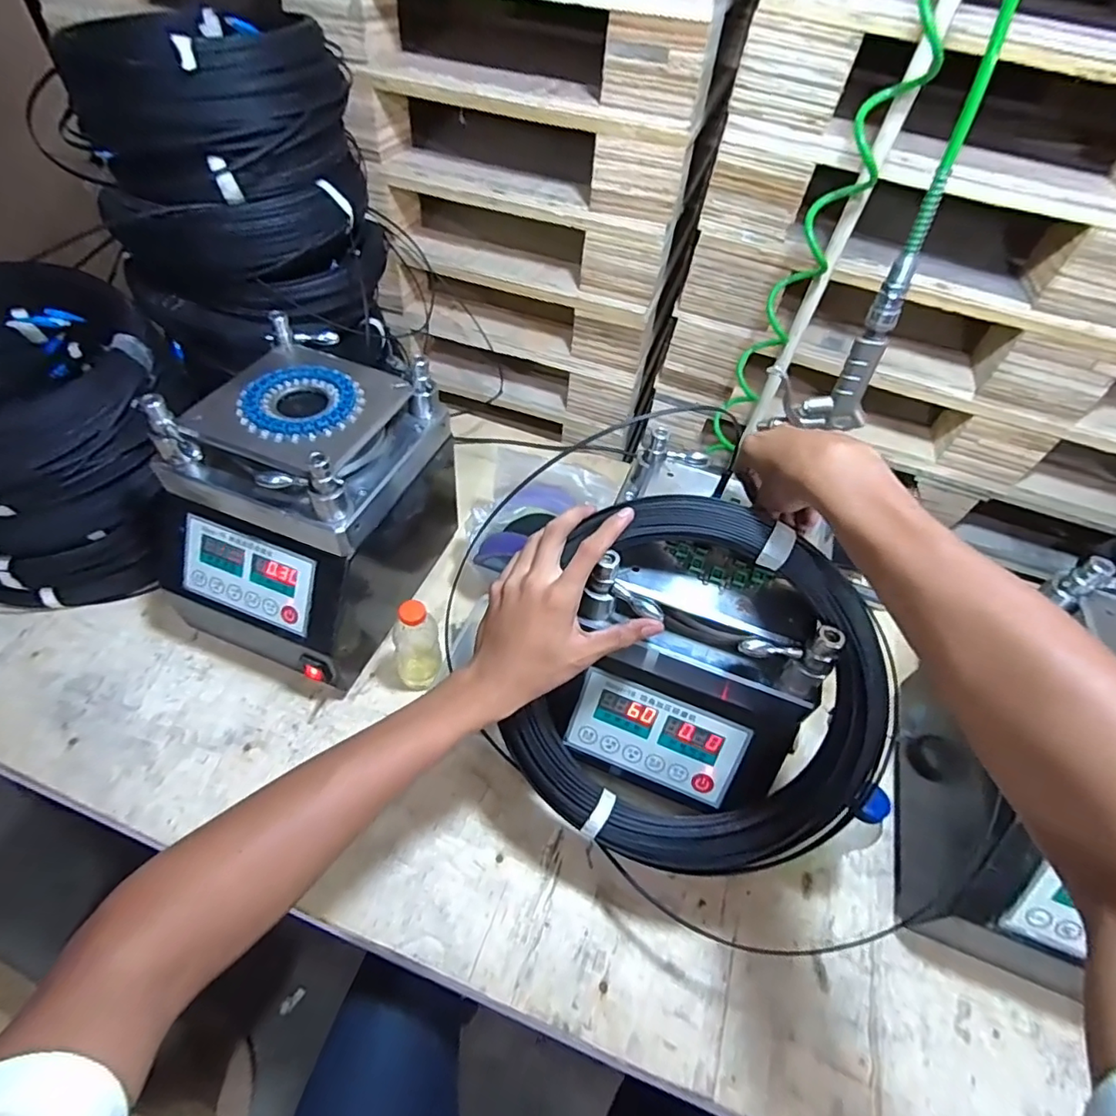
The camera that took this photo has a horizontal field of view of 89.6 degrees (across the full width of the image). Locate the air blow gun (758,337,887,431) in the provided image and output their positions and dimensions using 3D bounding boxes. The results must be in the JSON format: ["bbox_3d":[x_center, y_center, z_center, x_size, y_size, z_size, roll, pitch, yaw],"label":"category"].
[{"bbox_3d":[0.250,-0.163,0.529,0.095,0.098,0.023,14,52,6],"label":"air blow gun"}]

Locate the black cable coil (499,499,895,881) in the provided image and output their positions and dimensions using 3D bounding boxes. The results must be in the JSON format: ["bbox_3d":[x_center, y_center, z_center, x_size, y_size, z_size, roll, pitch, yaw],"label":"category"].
[{"bbox_3d":[0.126,0.120,0.475,0.260,0.301,0.061,28,13,11],"label":"black cable coil"}]

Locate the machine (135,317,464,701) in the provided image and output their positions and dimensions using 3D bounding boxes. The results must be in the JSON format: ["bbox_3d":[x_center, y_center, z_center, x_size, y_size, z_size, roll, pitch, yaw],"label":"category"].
[{"bbox_3d":[-0.284,-0.059,0.659,0.235,0.278,0.292,22,53,12],"label":"machine"}]

